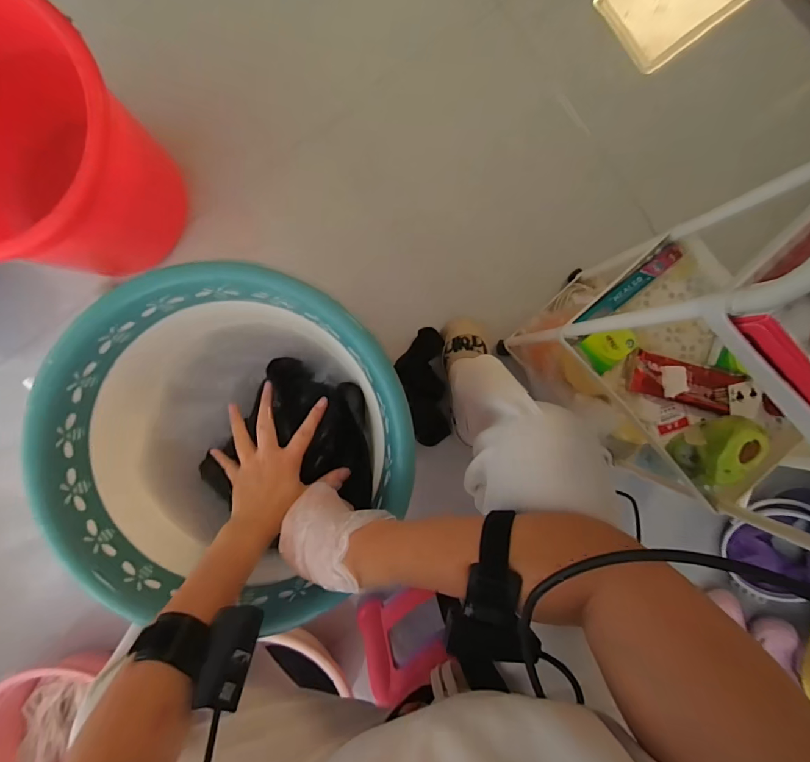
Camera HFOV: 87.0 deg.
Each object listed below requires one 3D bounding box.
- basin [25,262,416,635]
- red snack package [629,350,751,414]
[{"bbox_3d":[-0.181,0.065,0.489,0.365,0.147,0.346,0,92,-2],"label":"basin"},{"bbox_3d":[0.351,0.002,0.538,0.140,0.027,0.051,14,92,-2],"label":"red snack package"}]

